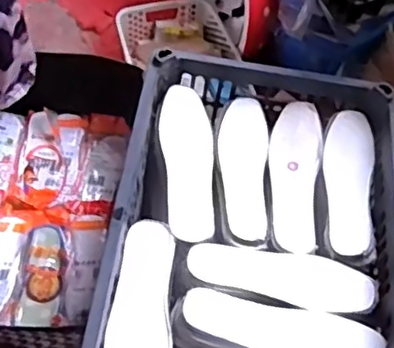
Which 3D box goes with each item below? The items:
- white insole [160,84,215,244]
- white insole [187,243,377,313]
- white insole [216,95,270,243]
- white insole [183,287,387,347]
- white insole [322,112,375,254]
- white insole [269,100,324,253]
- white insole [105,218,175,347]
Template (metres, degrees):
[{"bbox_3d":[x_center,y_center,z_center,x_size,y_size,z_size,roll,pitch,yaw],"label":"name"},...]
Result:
[{"bbox_3d":[-0.012,-0.018,0.824,0.068,0.022,0.228,1,58,-4],"label":"white insole"},{"bbox_3d":[0.103,0.120,0.749,0.218,0.011,0.065,13,56,3],"label":"white insole"},{"bbox_3d":[0.062,-0.012,0.843,0.067,0.009,0.221,6,57,-1],"label":"white insole"},{"bbox_3d":[0.098,0.183,0.718,0.225,0.020,0.067,12,57,3],"label":"white insole"},{"bbox_3d":[0.201,0.010,0.834,0.065,0.023,0.215,12,57,3],"label":"white insole"},{"bbox_3d":[0.132,-0.001,0.840,0.069,0.016,0.226,10,57,2],"label":"white insole"},{"bbox_3d":[-0.064,0.152,0.711,0.067,0.019,0.213,3,58,-3],"label":"white insole"}]

